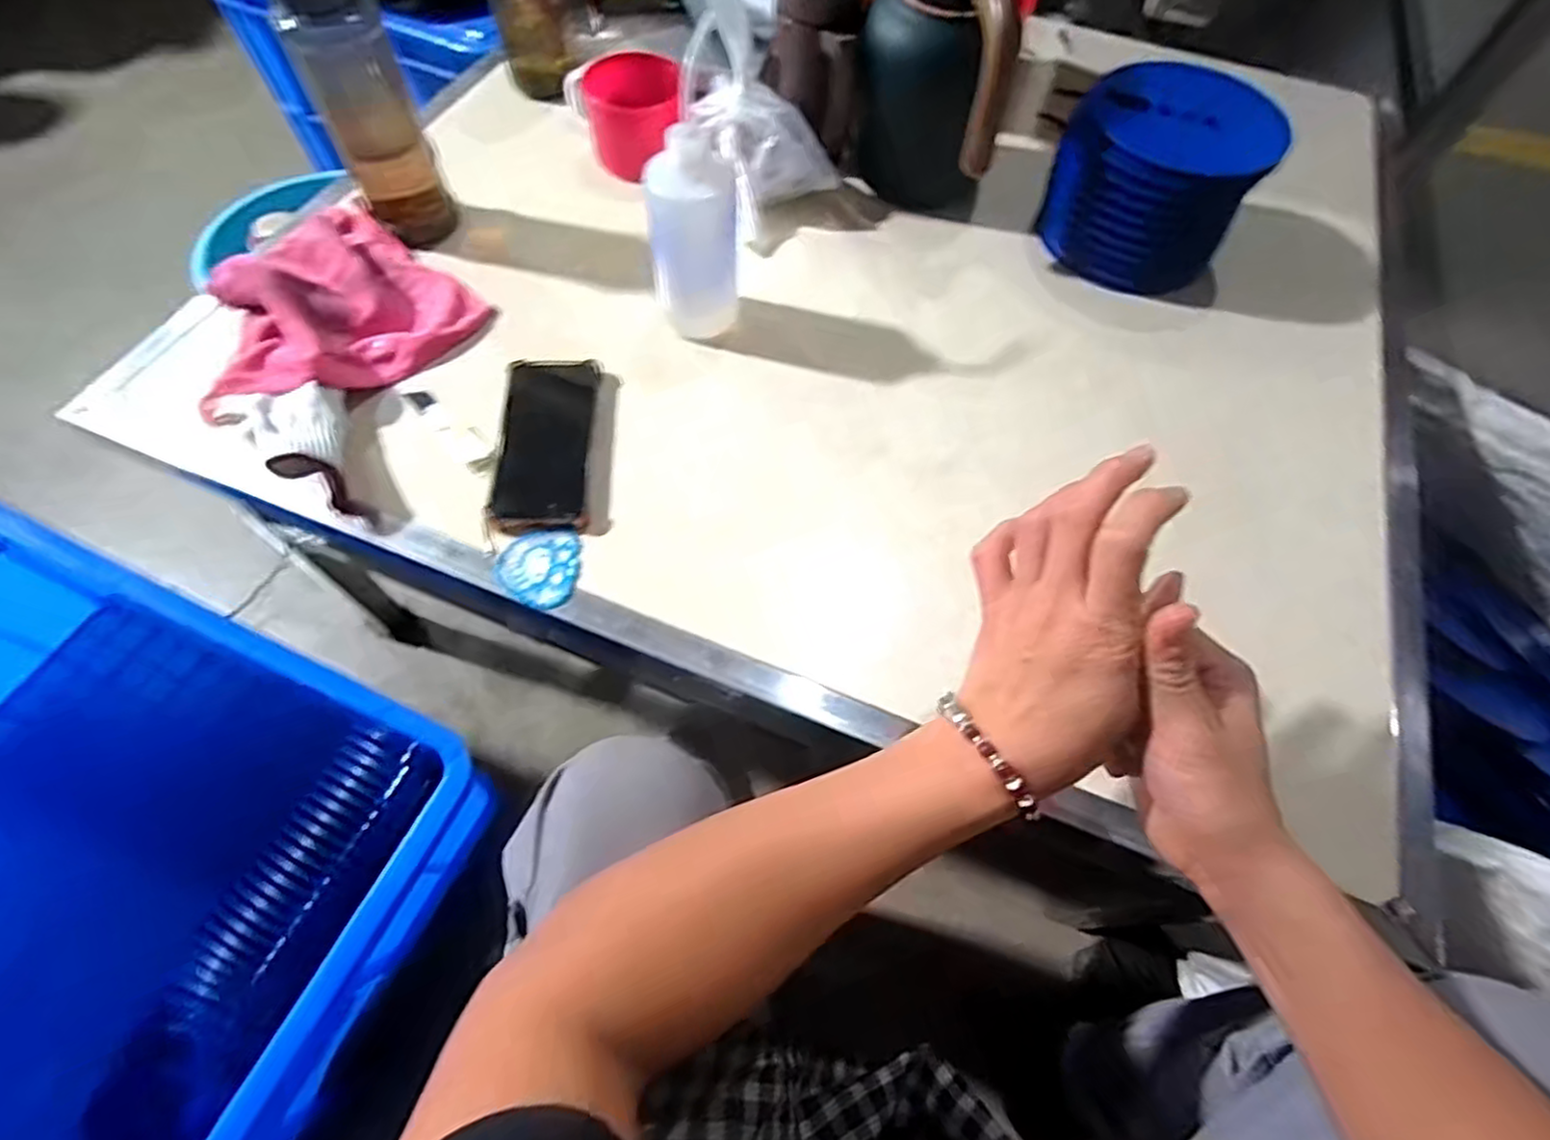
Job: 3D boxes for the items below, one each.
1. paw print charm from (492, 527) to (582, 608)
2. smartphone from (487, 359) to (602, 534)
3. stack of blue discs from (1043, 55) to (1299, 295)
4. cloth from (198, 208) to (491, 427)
[{"bbox_3d":[-0.173,0.000,0.505,0.060,0.007,0.062,-5,62,-6],"label":"paw print charm"},{"bbox_3d":[-0.180,-0.105,0.549,0.070,0.015,0.160,-1,62,-4],"label":"smartphone"},{"bbox_3d":[0.358,-0.371,0.661,0.176,0.126,0.156,25,64,11],"label":"stack of blue discs"},{"bbox_3d":[-0.389,-0.223,0.581,0.195,0.053,0.226,37,66,16],"label":"cloth"}]

